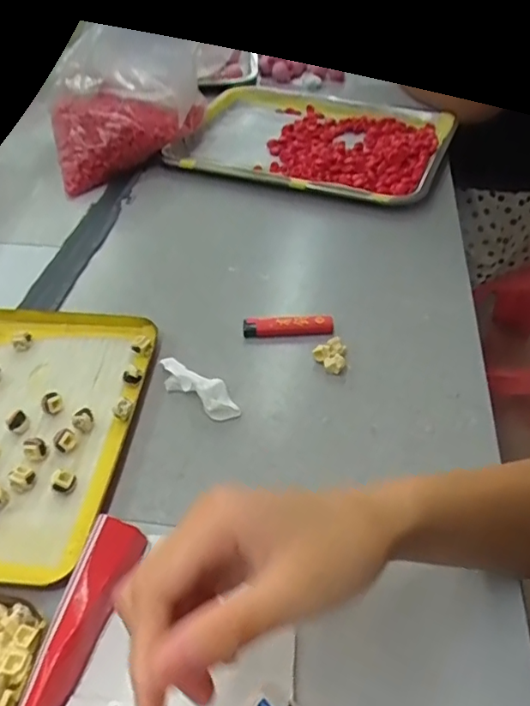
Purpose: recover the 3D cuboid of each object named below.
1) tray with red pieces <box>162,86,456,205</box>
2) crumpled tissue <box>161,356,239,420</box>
[{"bbox_3d":[0.068,-0.289,0.737,0.333,0.036,0.280,18,47,17],"label":"tray with red pieces"},{"bbox_3d":[-0.053,0.026,0.441,0.080,0.018,0.029,28,53,27],"label":"crumpled tissue"}]

